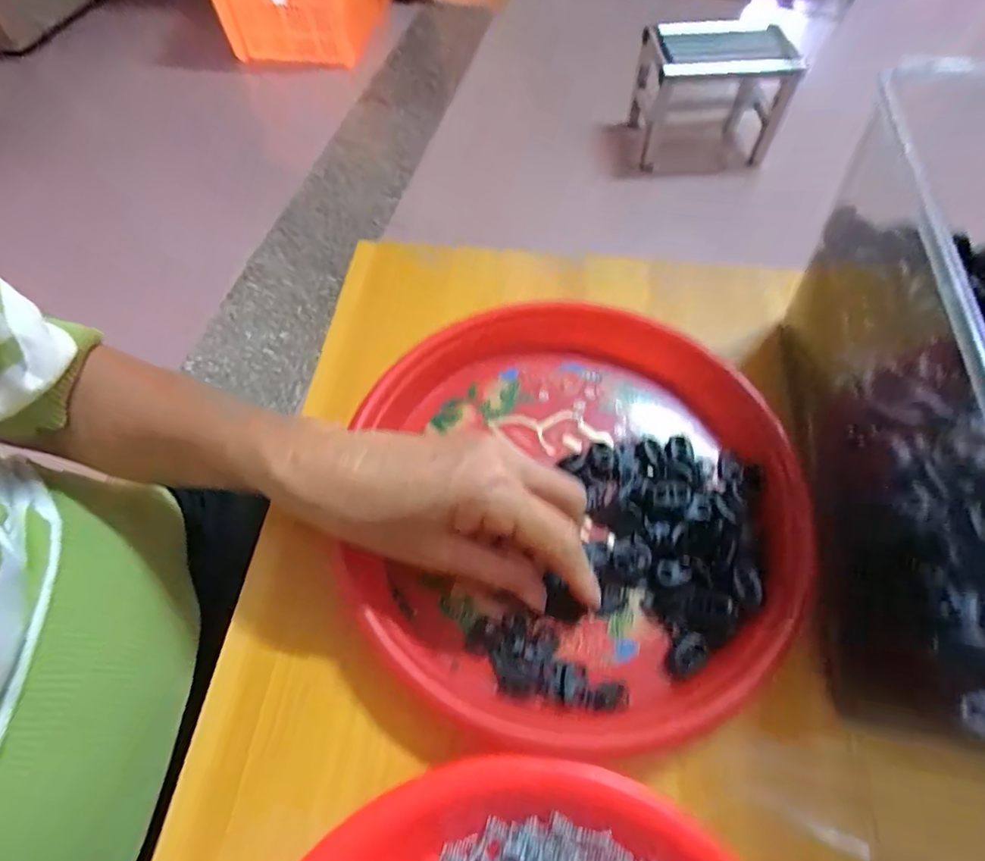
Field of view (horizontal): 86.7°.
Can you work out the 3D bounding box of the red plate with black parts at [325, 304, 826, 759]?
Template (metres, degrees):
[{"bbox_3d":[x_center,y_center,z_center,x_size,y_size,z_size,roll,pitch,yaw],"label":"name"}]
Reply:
[{"bbox_3d":[0.047,0.033,0.279,0.236,0.030,0.231,0,61,0],"label":"red plate with black parts"}]

